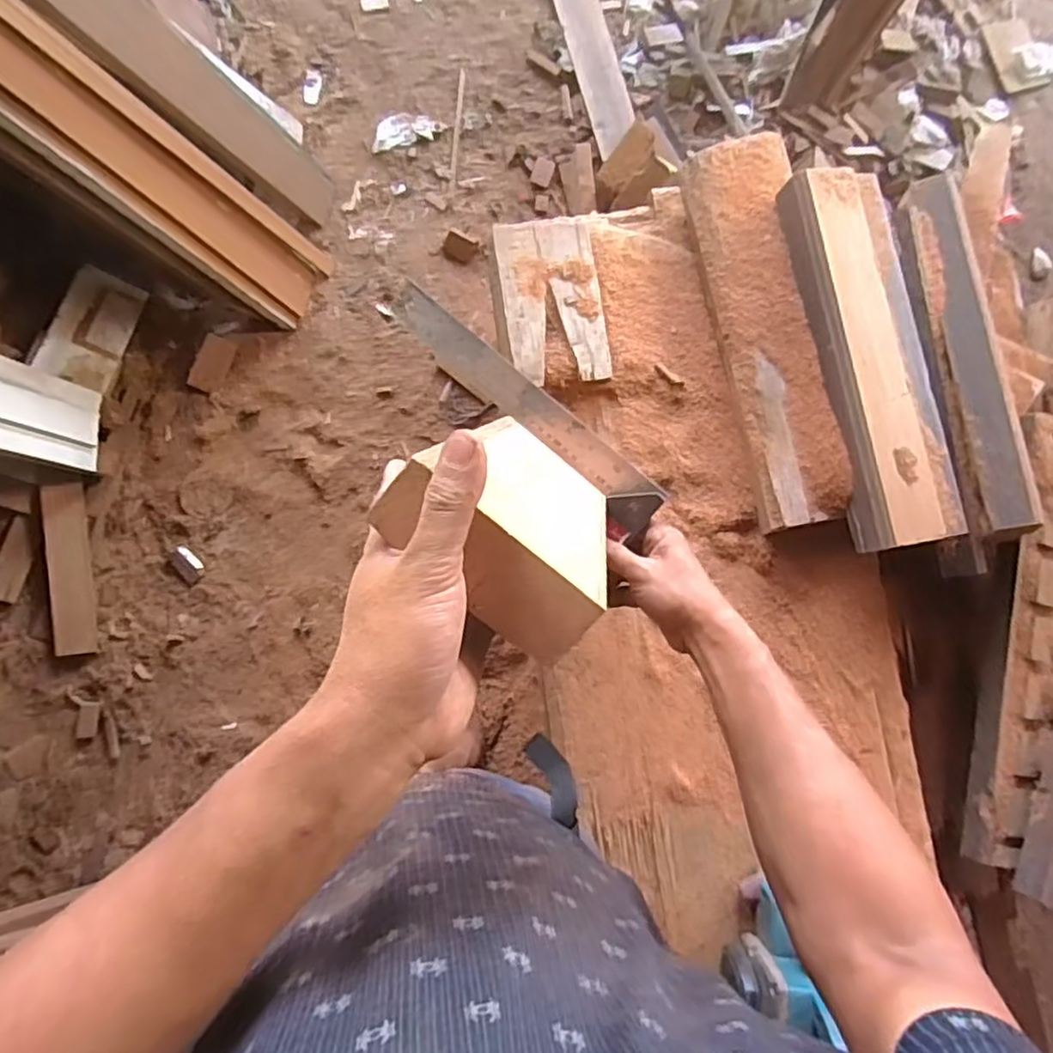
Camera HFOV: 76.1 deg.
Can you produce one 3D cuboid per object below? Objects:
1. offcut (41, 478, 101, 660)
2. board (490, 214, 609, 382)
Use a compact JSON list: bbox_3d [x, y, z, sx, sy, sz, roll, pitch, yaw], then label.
[{"bbox_3d":[-0.880,0.083,1.294,0.075,0.022,0.324,-6,90,-20],"label":"offcut"},{"bbox_3d":[0.030,-0.278,0.812,0.116,0.028,0.216,-7,86,-7],"label":"board"}]

